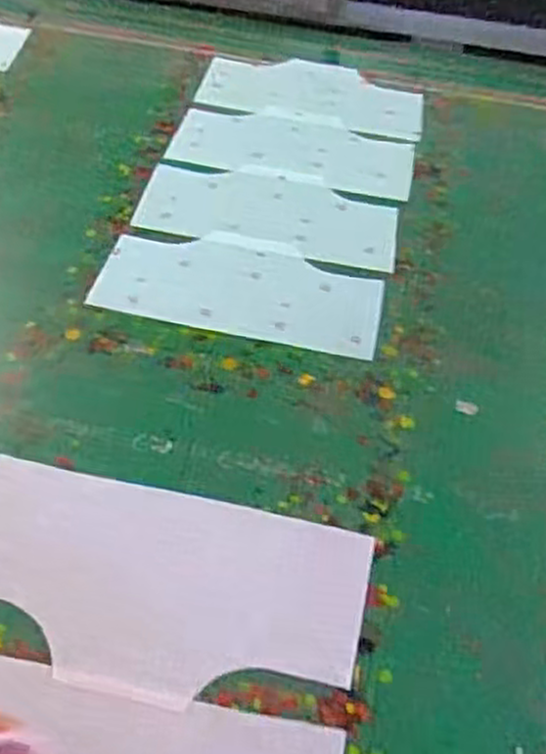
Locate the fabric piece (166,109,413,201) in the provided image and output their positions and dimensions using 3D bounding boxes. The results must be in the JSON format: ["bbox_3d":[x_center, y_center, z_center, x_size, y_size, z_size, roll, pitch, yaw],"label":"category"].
[{"bbox_3d":[0.028,-0.283,0.928,0.287,0.009,0.136,13,55,5],"label":"fabric piece"}]

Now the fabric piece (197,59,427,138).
[{"bbox_3d":[0.054,-0.375,1.000,0.287,0.006,0.132,12,54,6],"label":"fabric piece"}]

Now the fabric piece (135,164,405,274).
[{"bbox_3d":[-0.001,-0.190,0.861,0.285,0.005,0.130,12,55,6],"label":"fabric piece"}]

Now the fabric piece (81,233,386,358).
[{"bbox_3d":[-0.031,-0.097,0.784,0.286,0.004,0.136,12,55,4],"label":"fabric piece"}]

